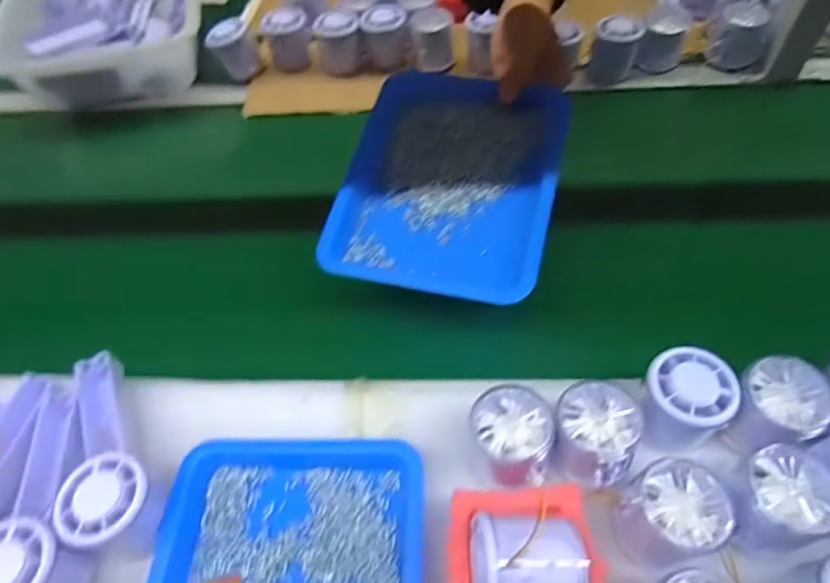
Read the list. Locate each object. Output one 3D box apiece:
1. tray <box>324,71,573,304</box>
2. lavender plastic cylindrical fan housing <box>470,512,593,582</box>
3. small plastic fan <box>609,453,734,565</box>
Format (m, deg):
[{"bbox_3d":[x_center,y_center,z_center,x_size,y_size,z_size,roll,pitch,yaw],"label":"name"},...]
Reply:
[{"bbox_3d":[0.032,-0.102,0.456,0.176,0.028,0.215,12,72,11],"label":"tray"},{"bbox_3d":[0.066,0.162,0.312,0.064,0.063,0.051,-5,53,1],"label":"lavender plastic cylindrical fan housing"},{"bbox_3d":[0.163,0.144,0.342,0.057,0.054,0.052,-19,54,-9],"label":"small plastic fan"}]

